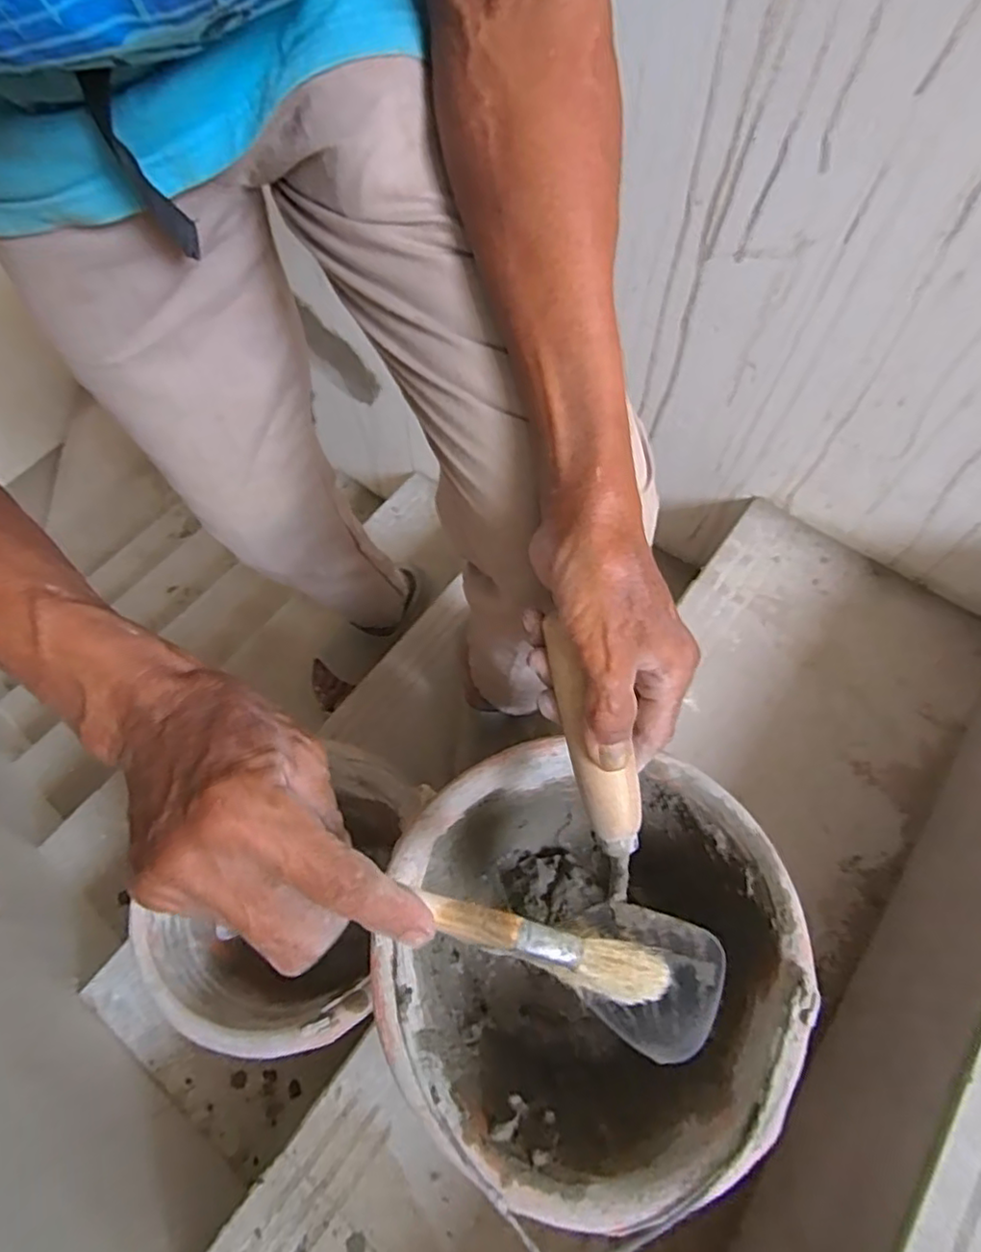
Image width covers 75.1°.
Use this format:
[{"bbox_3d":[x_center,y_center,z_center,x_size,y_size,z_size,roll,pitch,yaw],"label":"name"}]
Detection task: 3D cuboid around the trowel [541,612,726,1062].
[{"bbox_3d":[0.069,0.131,0.331,0.066,0.057,0.262,-18,98,-8],"label":"trowel"}]

